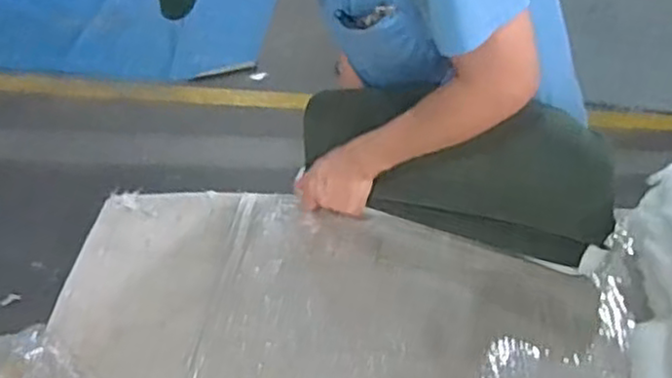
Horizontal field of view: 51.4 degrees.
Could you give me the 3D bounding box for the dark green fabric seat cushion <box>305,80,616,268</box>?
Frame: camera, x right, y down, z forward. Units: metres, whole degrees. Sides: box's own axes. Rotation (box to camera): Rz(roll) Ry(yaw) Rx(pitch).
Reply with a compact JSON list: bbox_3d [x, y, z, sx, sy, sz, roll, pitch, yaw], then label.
[{"bbox_3d":[0.158,-0.037,0.978,0.445,0.190,0.080,18,42,17],"label":"dark green fabric seat cushion"}]

